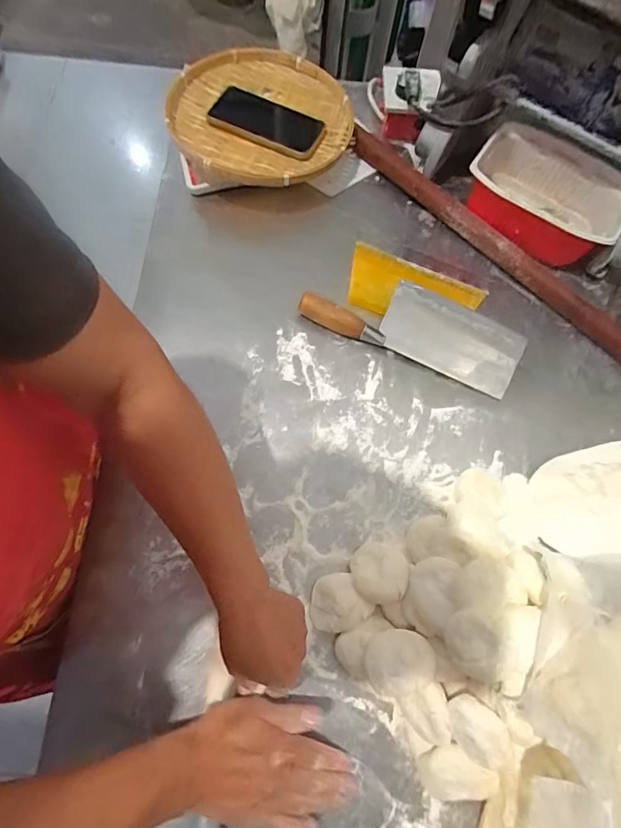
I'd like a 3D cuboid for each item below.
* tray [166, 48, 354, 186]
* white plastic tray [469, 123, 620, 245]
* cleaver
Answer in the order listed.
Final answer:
[{"bbox_3d":[-0.074,-0.427,0.633,0.254,0.039,0.245,10,70,2],"label":"tray"},{"bbox_3d":[0.321,-0.293,0.607,0.206,0.099,0.127,34,72,11],"label":"white plastic tray"},{"bbox_3d":[0.133,-0.116,0.562,0.277,0.035,0.094,22,71,7],"label":"cleaver"}]

